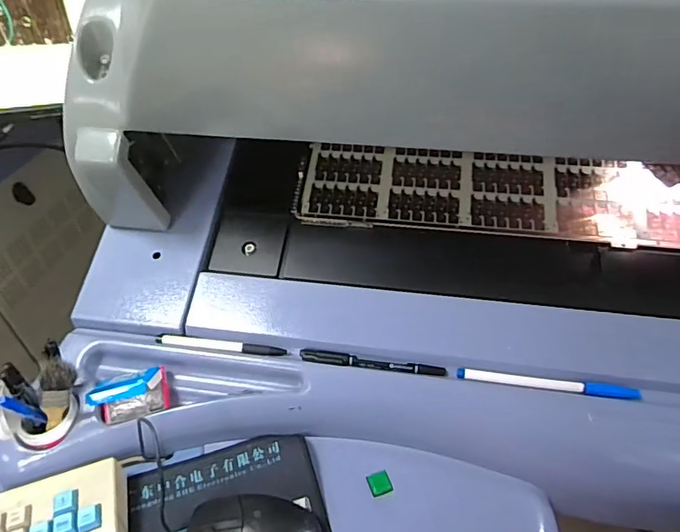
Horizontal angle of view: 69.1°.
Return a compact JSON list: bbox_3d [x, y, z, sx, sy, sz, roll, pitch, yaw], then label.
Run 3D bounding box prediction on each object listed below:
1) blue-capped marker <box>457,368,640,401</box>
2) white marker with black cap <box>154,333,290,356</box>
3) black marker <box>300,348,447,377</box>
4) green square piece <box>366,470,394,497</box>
[{"bbox_3d":[0.191,0.108,0.458,0.159,0.008,0.016,7,43,8],"label":"blue-capped marker"},{"bbox_3d":[-0.119,0.081,0.501,0.139,0.007,0.011,6,43,7],"label":"white marker with black cap"},{"bbox_3d":[0.031,0.095,0.482,0.141,0.007,0.012,6,43,7],"label":"black marker"},{"bbox_3d":[0.038,0.208,0.471,0.020,0.007,0.019,-15,44,-15],"label":"green square piece"}]

